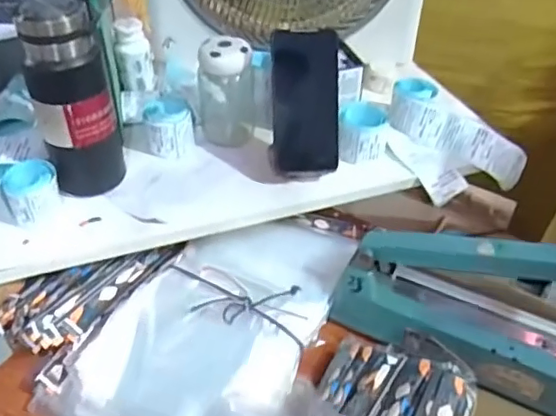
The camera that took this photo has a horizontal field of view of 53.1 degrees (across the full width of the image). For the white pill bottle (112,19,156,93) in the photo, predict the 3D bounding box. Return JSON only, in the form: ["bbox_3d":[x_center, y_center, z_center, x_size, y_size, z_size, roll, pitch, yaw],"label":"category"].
[{"bbox_3d":[-0.200,-0.212,0.777,0.049,0.098,0.040,-9,42,-12],"label":"white pill bottle"}]

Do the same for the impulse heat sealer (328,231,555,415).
[{"bbox_3d":[0.208,0.087,0.572,0.289,0.190,0.090,17,43,16],"label":"impulse heat sealer"}]

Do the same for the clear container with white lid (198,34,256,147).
[{"bbox_3d":[-0.063,-0.156,0.721,0.081,0.140,0.076,1,41,-1],"label":"clear container with white lid"}]

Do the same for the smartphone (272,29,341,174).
[{"bbox_3d":[0.034,-0.122,0.650,0.076,0.162,0.008,-2,15,-2],"label":"smartphone"}]

